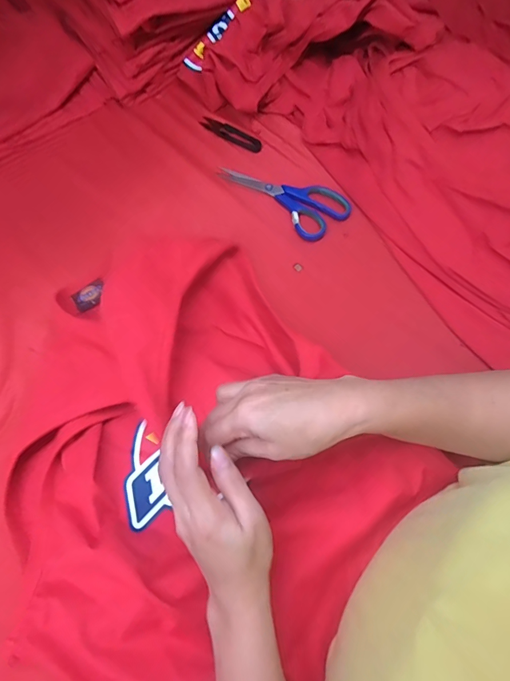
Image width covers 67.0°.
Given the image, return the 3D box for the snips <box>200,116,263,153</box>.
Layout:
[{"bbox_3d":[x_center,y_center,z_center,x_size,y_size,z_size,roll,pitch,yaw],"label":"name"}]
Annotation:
[{"bbox_3d":[-0.035,-0.296,0.551,0.099,0.004,0.021,32,72,13],"label":"snips"}]

